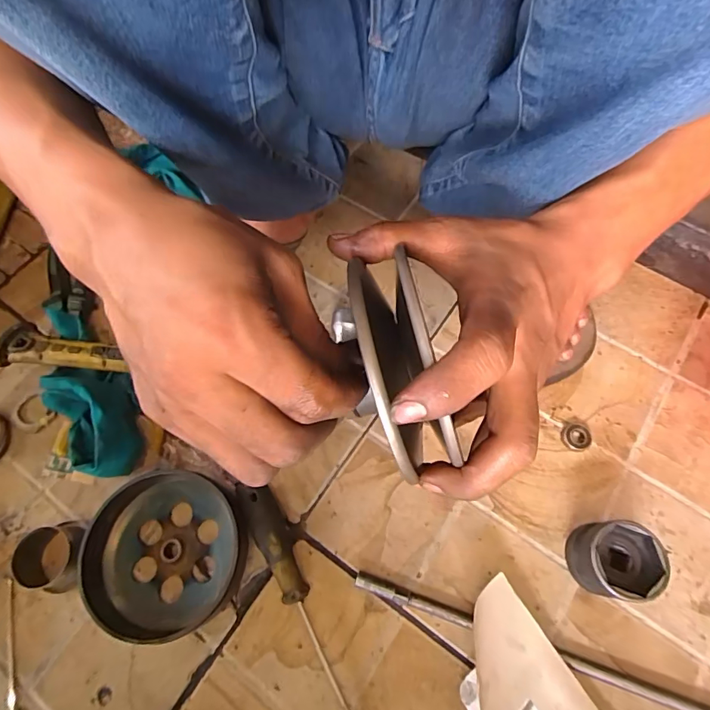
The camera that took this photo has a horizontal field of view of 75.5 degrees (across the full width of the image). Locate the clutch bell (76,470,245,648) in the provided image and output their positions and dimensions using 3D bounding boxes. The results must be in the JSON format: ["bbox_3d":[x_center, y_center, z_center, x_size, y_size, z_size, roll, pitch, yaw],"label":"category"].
[{"bbox_3d":[-0.147,0.153,0.356,0.114,0.035,0.119,-1,68,1],"label":"clutch bell"}]

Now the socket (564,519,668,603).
[{"bbox_3d":[0.190,0.151,0.340,0.052,0.051,0.051,-1,68,1],"label":"socket"}]

